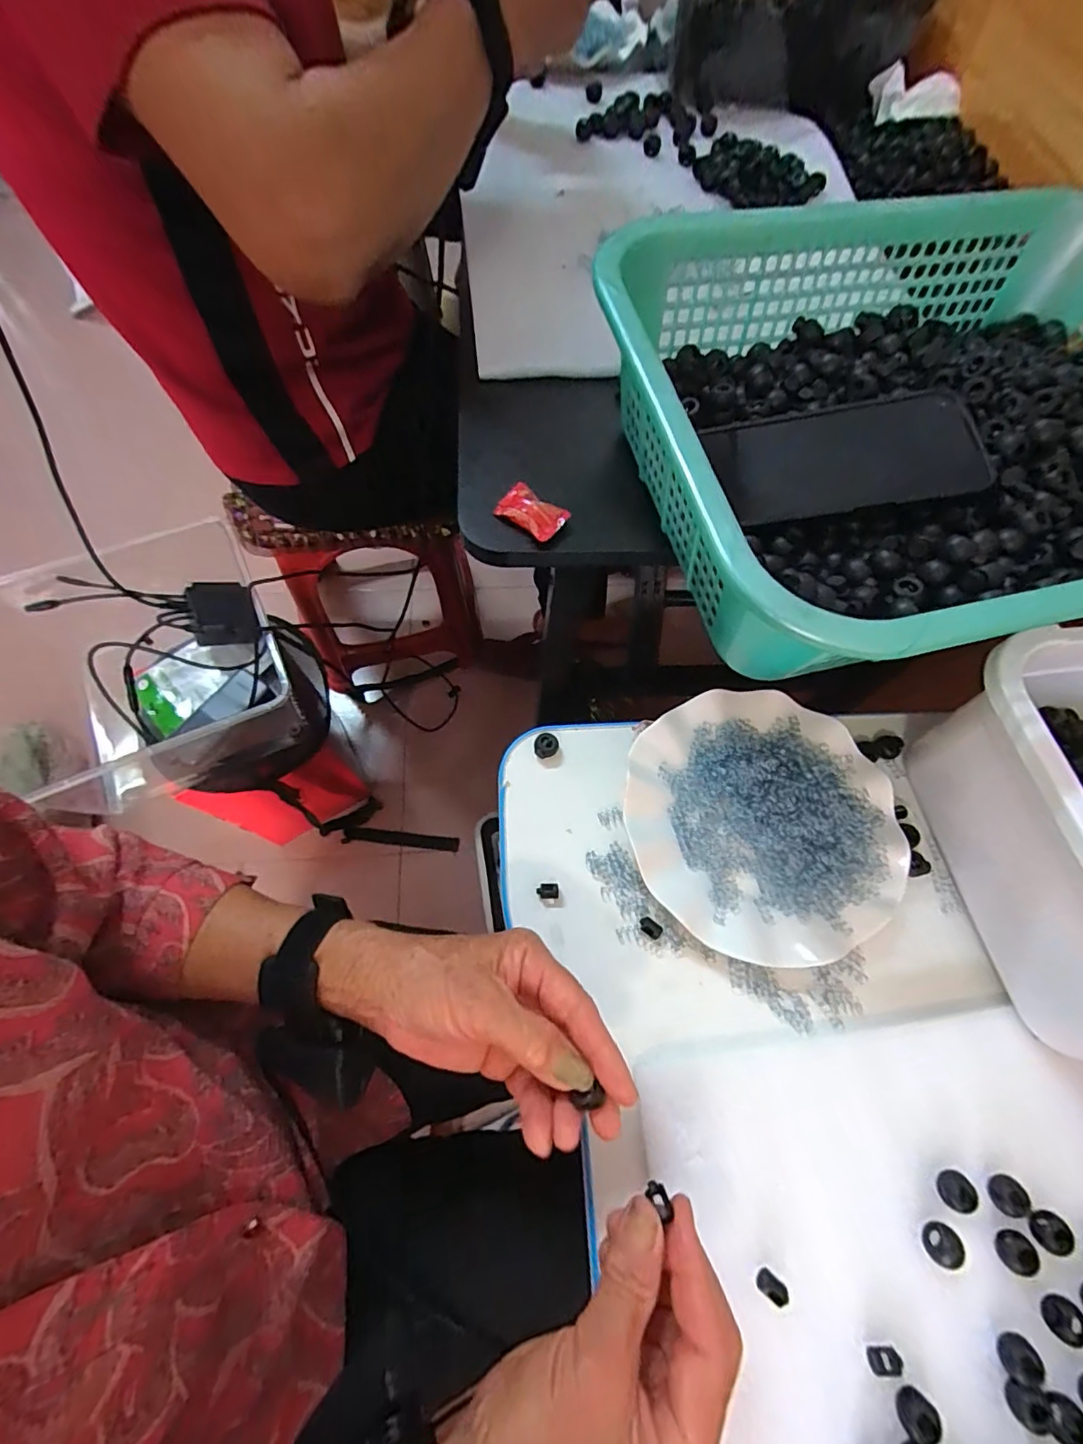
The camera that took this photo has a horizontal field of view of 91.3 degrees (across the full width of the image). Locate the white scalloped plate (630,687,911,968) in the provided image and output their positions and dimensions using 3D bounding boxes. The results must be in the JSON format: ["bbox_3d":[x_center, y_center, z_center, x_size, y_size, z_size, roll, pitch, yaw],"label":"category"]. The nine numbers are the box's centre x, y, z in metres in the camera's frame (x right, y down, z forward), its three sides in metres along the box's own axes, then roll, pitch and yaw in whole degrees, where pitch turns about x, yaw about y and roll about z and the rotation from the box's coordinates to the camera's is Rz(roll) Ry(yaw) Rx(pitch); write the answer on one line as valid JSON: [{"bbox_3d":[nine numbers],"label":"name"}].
[{"bbox_3d":[0.150,0.065,0.365,0.175,0.027,0.178,1,67,-2],"label":"white scalloped plate"}]

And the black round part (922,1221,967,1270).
[{"bbox_3d":[0.210,0.274,0.277,0.015,0.010,0.018,29,69,10],"label":"black round part"}]

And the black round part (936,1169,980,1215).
[{"bbox_3d":[0.225,0.255,0.287,0.016,0.008,0.017,1,67,-2],"label":"black round part"}]

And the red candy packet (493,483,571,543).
[{"bbox_3d":[-0.006,-0.137,0.342,0.045,0.007,0.027,38,71,13],"label":"red candy packet"}]

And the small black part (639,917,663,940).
[{"bbox_3d":[0.071,0.134,0.345,0.015,0.006,0.009,38,71,13],"label":"small black part"}]

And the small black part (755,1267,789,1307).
[{"bbox_3d":[0.118,0.287,0.269,0.016,0.005,0.010,32,69,11],"label":"small black part"}]

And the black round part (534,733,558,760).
[{"bbox_3d":[0.004,0.018,0.390,0.017,0.011,0.017,1,67,-2],"label":"black round part"}]

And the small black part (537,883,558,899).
[{"bbox_3d":[0.004,0.112,0.351,0.014,0.005,0.010,1,67,-2],"label":"small black part"}]

